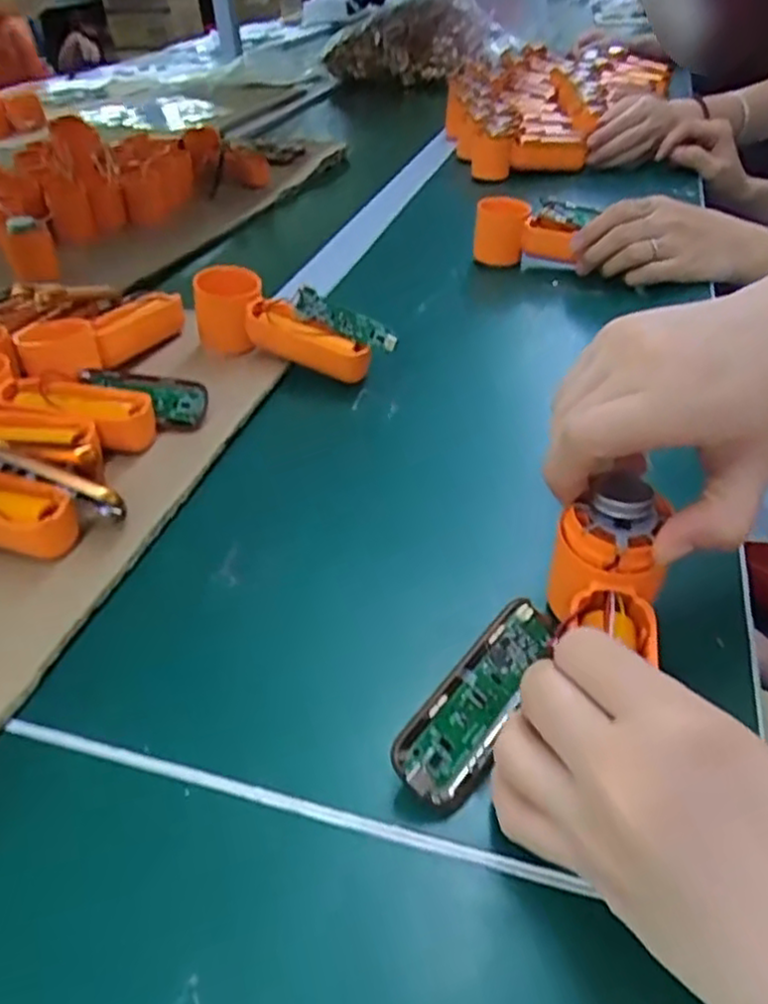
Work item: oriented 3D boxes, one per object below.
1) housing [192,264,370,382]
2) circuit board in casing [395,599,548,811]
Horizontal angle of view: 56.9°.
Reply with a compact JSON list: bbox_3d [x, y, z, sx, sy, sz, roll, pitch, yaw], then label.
[{"bbox_3d":[-0.070,-0.114,0.480,0.133,0.050,0.052,26,47,13],"label":"housing"},{"bbox_3d":[0.035,0.070,0.256,0.029,0.005,0.081,43,62,1],"label":"circuit board in casing"}]

